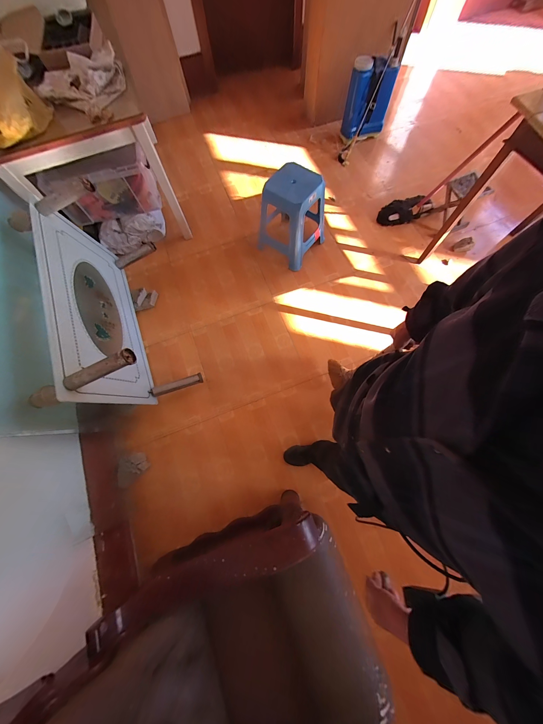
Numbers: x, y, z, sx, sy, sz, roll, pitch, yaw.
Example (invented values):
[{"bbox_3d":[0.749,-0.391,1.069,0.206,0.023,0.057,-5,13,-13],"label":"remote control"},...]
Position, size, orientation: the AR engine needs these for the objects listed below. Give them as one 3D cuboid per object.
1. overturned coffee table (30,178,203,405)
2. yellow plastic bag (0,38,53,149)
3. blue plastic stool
[{"bbox_3d":[-0.790,-0.291,1.256,0.387,0.575,0.982,-23,74,-5],"label":"overturned coffee table"},{"bbox_3d":[-1.097,-1.094,0.996,0.174,0.188,0.422,35,77,12],"label":"yellow plastic bag"},{"bbox_3d":[0.126,-0.939,1.546,0.376,0.470,0.383,34,77,11],"label":"blue plastic stool"}]

